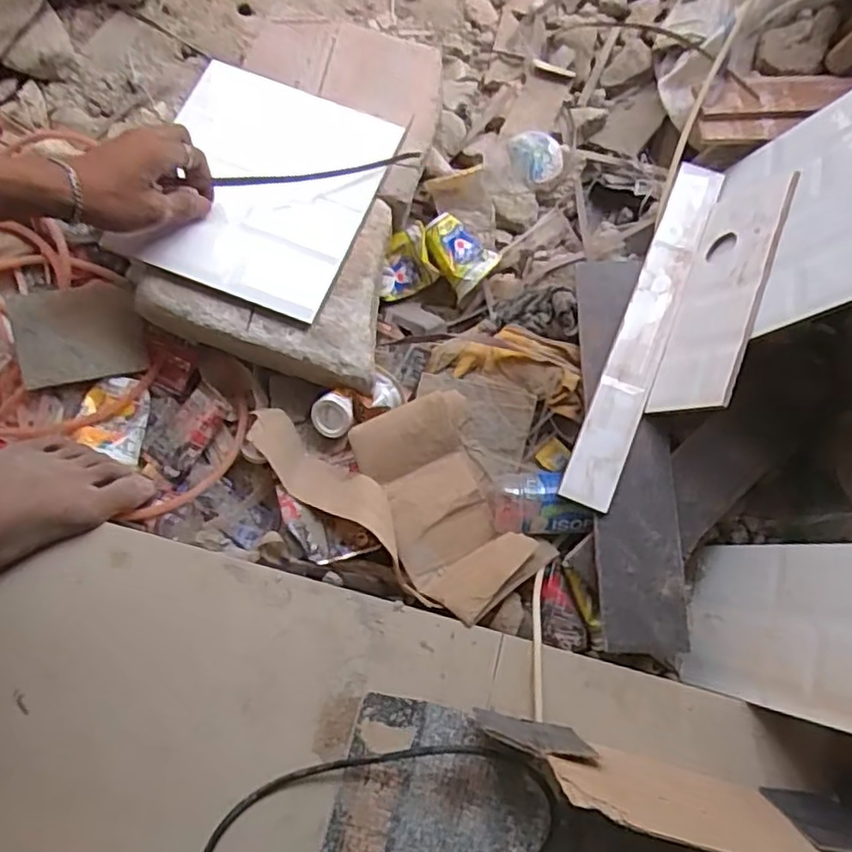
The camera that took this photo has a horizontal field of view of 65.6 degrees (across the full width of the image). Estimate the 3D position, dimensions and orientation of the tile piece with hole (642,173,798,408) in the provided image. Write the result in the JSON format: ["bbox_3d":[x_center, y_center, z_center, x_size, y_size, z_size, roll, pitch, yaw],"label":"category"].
[{"bbox_3d":[0.288,-0.129,0.647,0.009,0.091,0.258,29,76,-27],"label":"tile piece with hole"}]

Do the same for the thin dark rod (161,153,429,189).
[{"bbox_3d":[-0.103,-0.253,0.661,0.208,0.013,0.016,-14,65,-15],"label":"thin dark rod"}]

